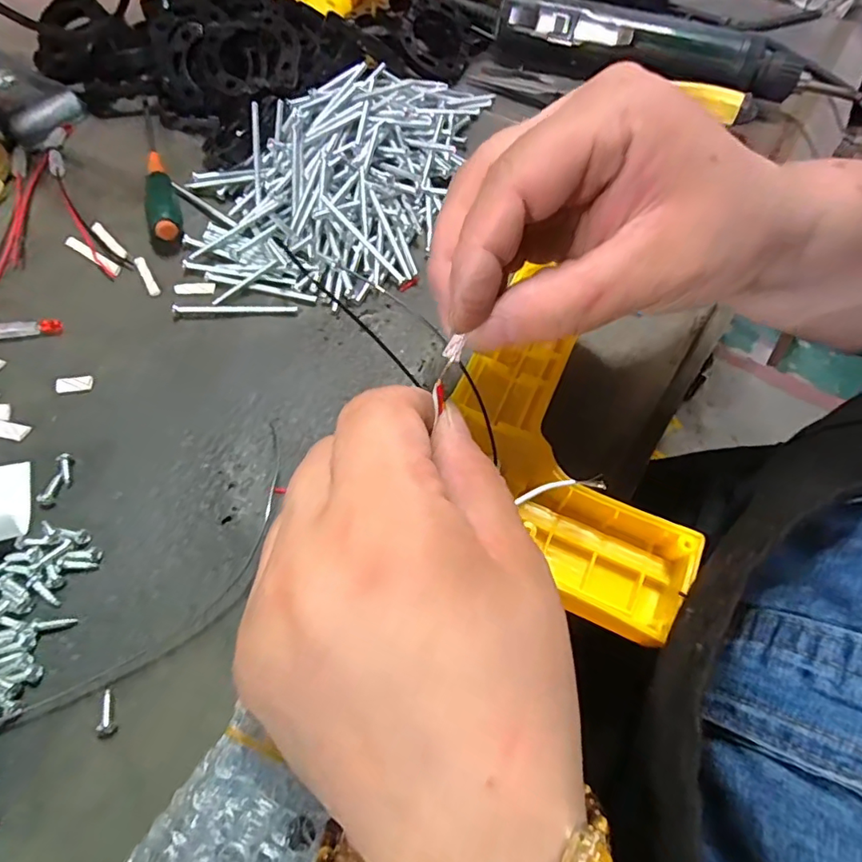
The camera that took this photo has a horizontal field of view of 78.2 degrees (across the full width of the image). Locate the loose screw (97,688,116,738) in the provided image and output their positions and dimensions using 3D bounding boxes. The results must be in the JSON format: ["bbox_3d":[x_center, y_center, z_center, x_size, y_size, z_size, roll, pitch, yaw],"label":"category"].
[{"bbox_3d":[-0.109,0.095,0.179,0.004,0.006,0.014,-14,62,-8],"label":"loose screw"}]

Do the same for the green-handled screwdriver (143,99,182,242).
[{"bbox_3d":[-0.162,-0.161,0.314,0.016,0.013,0.144,-14,62,-11],"label":"green-handled screwdriver"}]

